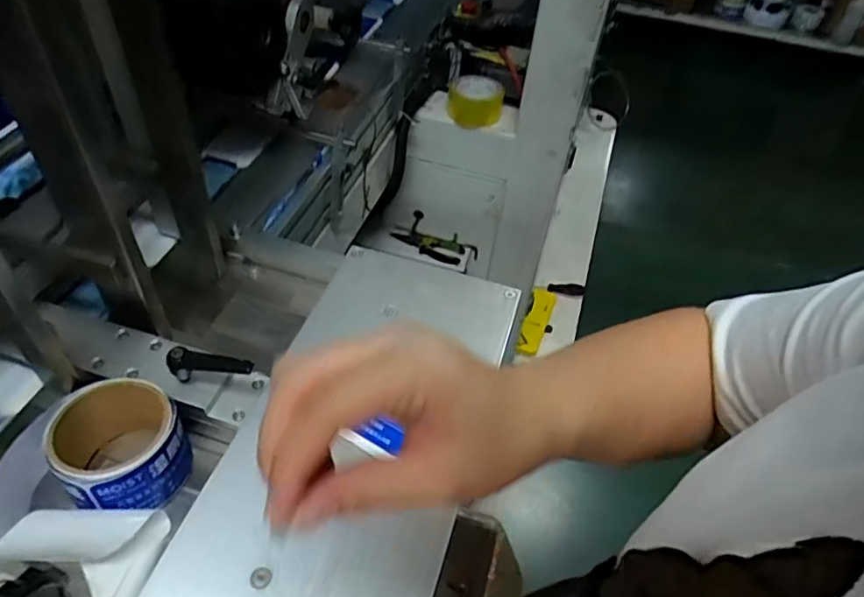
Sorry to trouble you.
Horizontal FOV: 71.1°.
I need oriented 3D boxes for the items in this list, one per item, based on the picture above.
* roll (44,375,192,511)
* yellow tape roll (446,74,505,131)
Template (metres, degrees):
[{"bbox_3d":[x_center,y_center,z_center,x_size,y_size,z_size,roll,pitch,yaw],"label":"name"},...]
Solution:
[{"bbox_3d":[-0.239,0.113,0.469,0.087,0.064,0.096,-17,51,-20],"label":"roll"},{"bbox_3d":[0.078,-0.356,1.097,0.093,0.071,0.093,3,47,-3],"label":"yellow tape roll"}]

